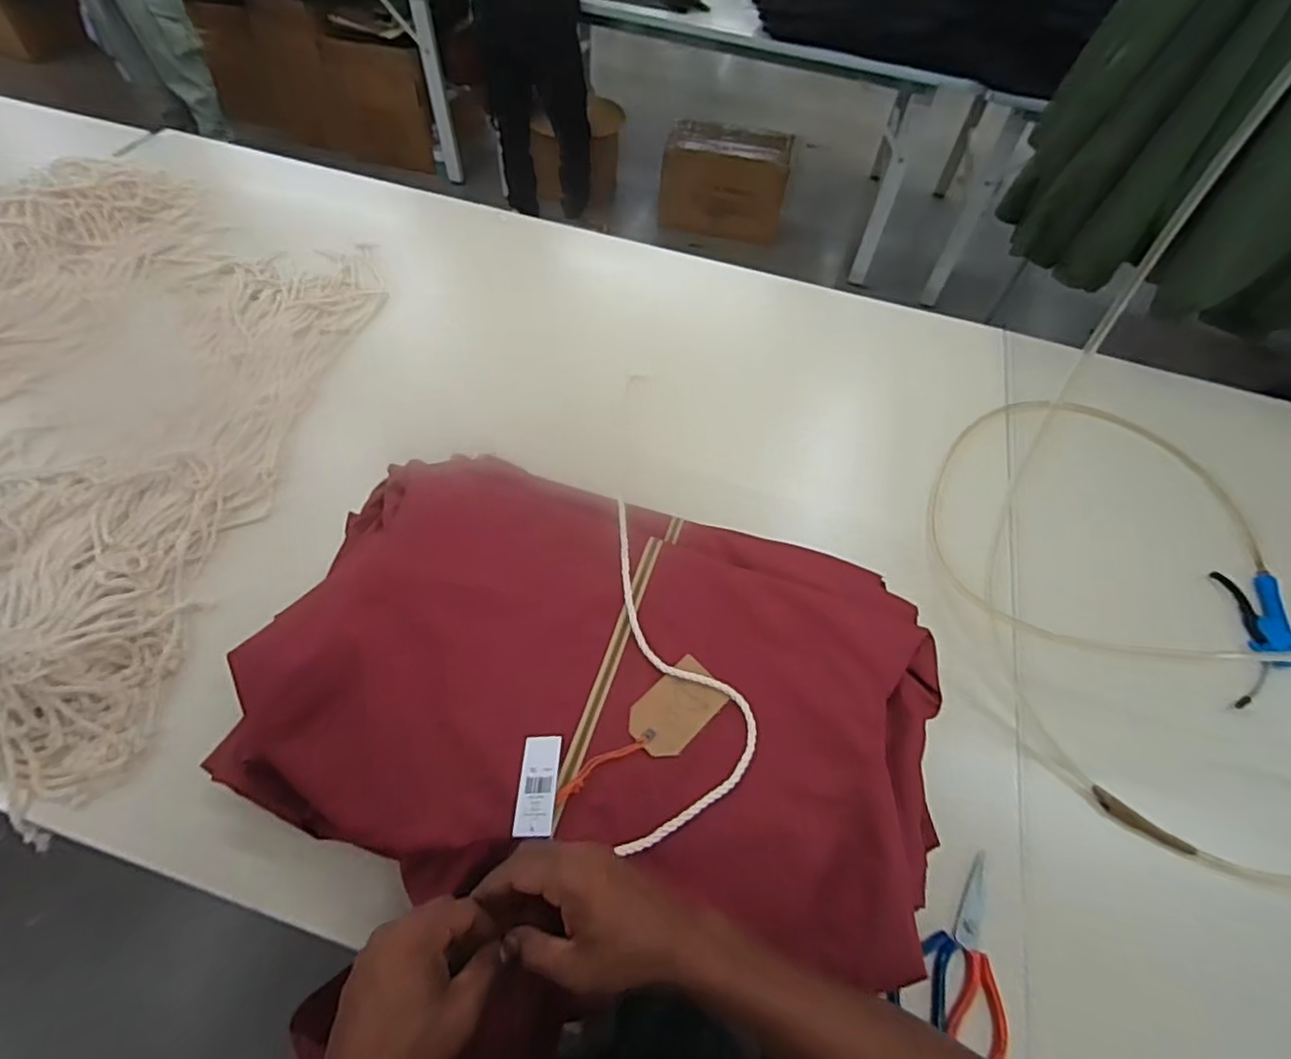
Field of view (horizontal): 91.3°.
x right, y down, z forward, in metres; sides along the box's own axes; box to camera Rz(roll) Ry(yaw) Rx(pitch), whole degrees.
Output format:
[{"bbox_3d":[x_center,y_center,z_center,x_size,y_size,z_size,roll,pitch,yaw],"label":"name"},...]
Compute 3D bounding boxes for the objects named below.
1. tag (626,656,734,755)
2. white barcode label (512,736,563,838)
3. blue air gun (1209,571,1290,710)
[{"bbox_3d":[0.031,0.172,0.609,0.061,0.004,0.101,41,54,19],"label":"tag"},{"bbox_3d":[-0.091,0.218,0.540,0.032,0.004,0.083,-1,50,4],"label":"white barcode label"},{"bbox_3d":[0.836,0.141,0.846,0.096,0.048,0.229,19,57,7],"label":"blue air gun"}]

